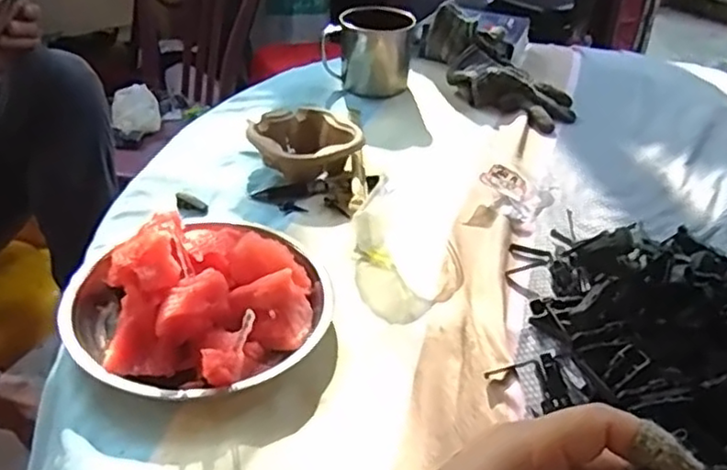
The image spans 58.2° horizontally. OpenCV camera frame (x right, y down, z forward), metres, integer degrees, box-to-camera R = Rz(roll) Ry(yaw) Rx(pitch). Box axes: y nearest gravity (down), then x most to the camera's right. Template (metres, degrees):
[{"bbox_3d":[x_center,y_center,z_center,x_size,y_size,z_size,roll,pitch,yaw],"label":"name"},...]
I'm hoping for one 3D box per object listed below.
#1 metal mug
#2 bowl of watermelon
[{"bbox_3d":[0.007,-0.238,0.844,0.108,0.093,0.078,11,36,8],"label":"metal mug"},{"bbox_3d":[-0.110,0.038,0.459,0.180,0.070,0.155,-15,40,-26],"label":"bowl of watermelon"}]

